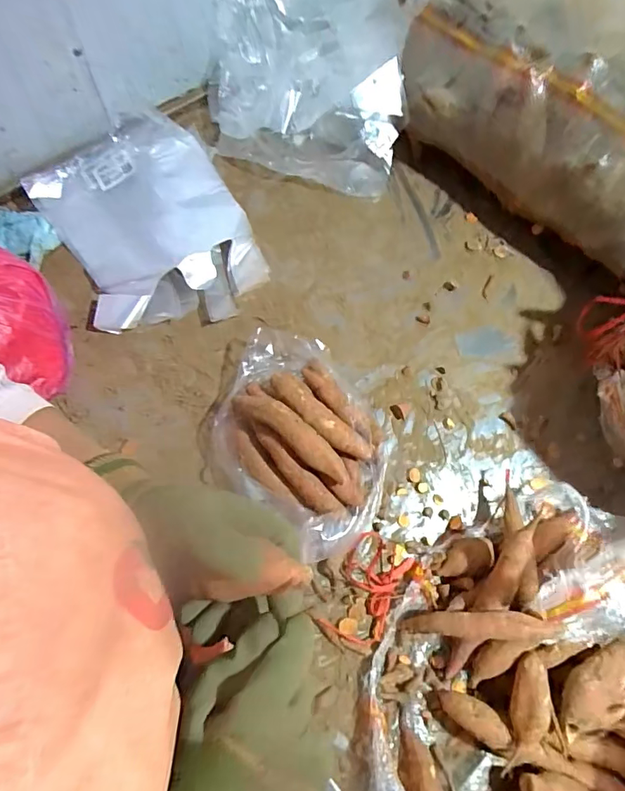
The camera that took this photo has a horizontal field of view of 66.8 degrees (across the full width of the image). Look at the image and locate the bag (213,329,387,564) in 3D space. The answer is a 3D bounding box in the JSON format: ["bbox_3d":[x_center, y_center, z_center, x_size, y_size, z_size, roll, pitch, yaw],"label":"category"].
[{"bbox_3d":[-0.012,0.043,0.575,0.254,0.089,0.206,42,72,12],"label":"bag"}]

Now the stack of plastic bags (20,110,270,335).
[{"bbox_3d":[-0.231,-0.245,0.681,0.247,0.067,0.317,-27,72,-13],"label":"stack of plastic bags"}]

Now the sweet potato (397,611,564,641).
[{"bbox_3d":[0.170,0.239,0.494,0.157,0.020,0.026,-9,64,21],"label":"sweet potato"}]

